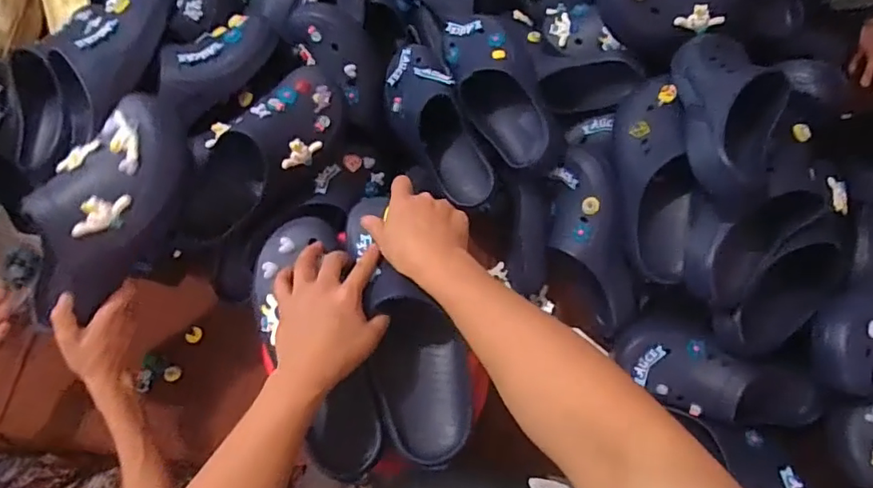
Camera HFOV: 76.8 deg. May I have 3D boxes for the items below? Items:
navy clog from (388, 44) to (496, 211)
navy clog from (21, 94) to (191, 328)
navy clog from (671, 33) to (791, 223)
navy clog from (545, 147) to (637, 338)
[{"bbox_3d":[-0.006,-0.181,0.818,0.107,0.093,0.269,-20,69,-6],"label":"navy clog"},{"bbox_3d":[-0.377,-0.041,0.649,0.100,0.125,0.262,29,91,13],"label":"navy clog"},{"bbox_3d":[0.362,-0.170,0.677,0.106,0.090,0.254,5,68,4],"label":"navy clog"},{"bbox_3d":[0.224,-0.001,0.822,0.105,0.111,0.277,-8,102,-2],"label":"navy clog"}]

